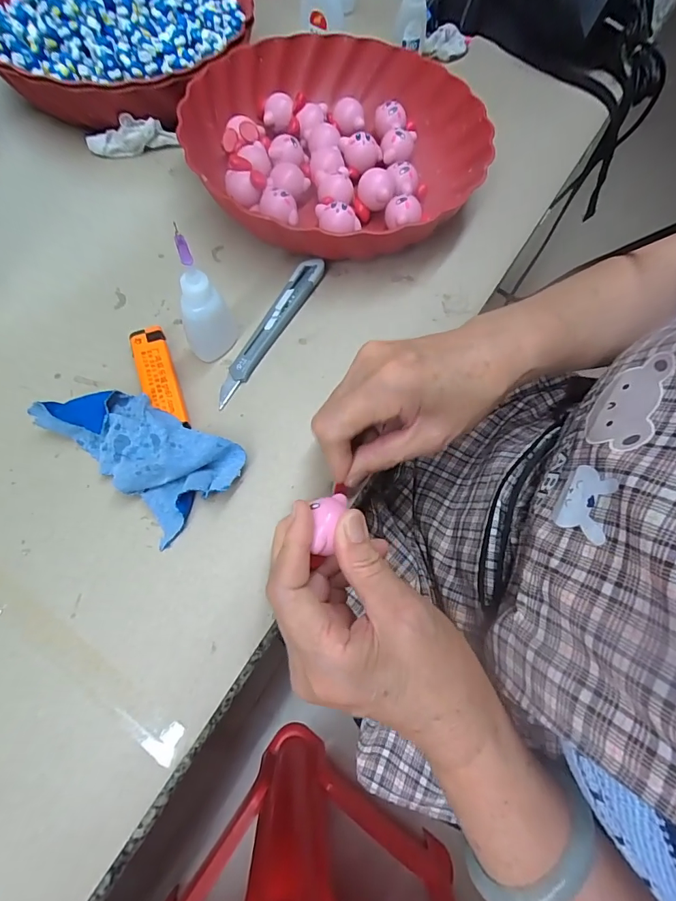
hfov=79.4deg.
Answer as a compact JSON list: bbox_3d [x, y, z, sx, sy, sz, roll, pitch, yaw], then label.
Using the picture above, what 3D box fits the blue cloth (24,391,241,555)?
[{"bbox_3d":[-0.118,-0.005,0.251,0.110,0.024,0.069,41,72,13],"label":"blue cloth"}]

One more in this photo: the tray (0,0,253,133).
[{"bbox_3d":[-0.203,-0.395,0.381,0.246,0.062,0.237,42,72,13],"label":"tray"}]

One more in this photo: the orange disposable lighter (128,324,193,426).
[{"bbox_3d":[-0.120,-0.047,0.273,0.023,0.013,0.081,-20,70,-10],"label":"orange disposable lighter"}]

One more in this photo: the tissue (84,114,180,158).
[{"bbox_3d":[-0.180,-0.273,0.355,0.074,0.028,0.013,-14,69,-8],"label":"tissue"}]

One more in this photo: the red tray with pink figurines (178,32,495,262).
[{"bbox_3d":[0.000,-0.257,0.345,0.237,0.049,0.232,-41,75,-17],"label":"red tray with pink figurines"}]

